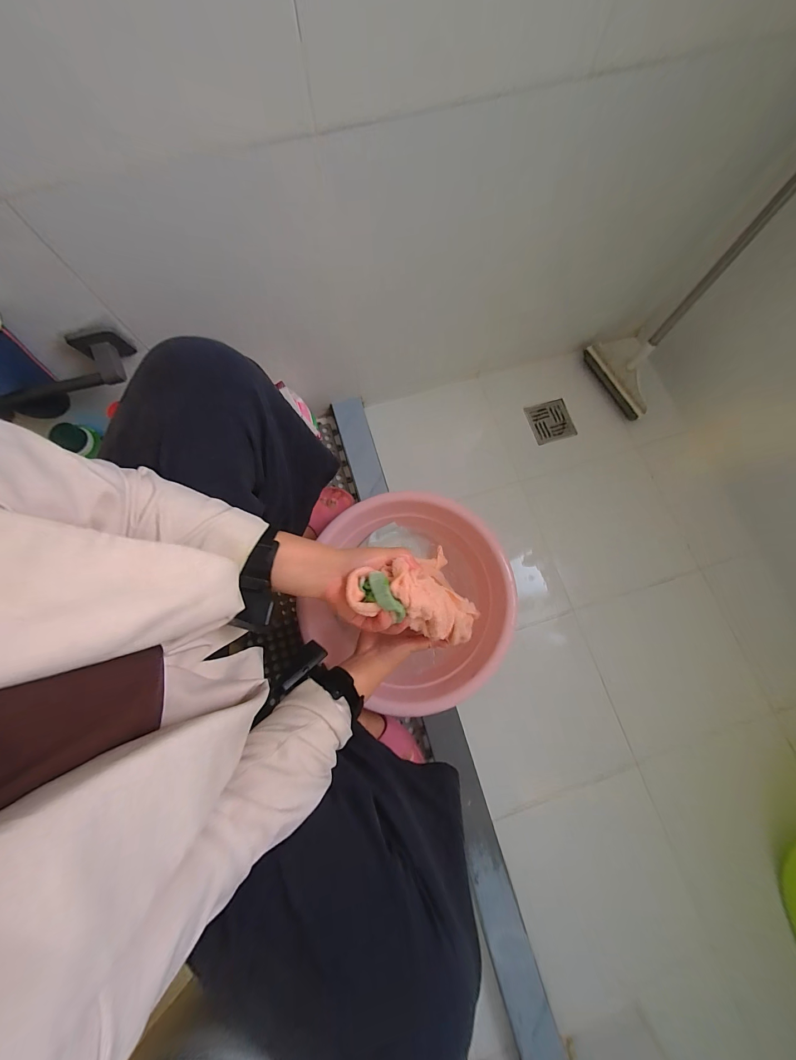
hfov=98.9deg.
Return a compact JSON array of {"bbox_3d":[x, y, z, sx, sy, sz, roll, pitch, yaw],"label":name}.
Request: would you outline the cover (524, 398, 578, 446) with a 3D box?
[{"bbox_3d":[0.376,-0.268,0.842,0.096,0.006,0.103,-17,86,5],"label":"cover"}]

